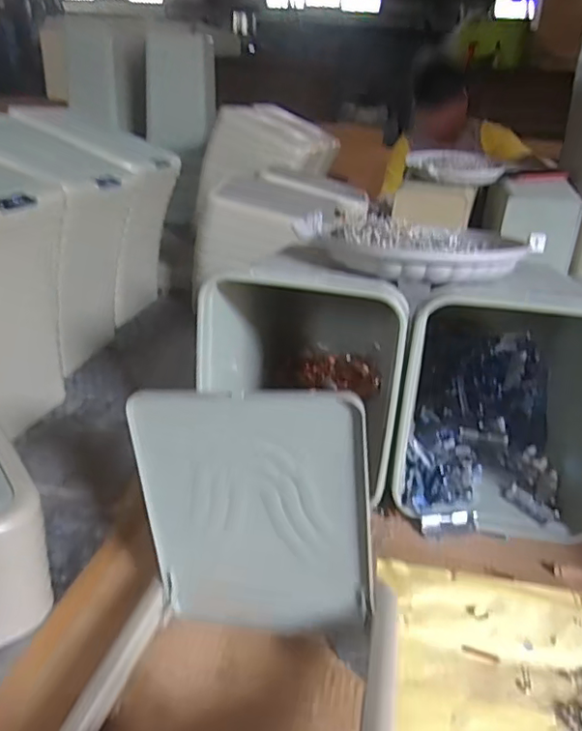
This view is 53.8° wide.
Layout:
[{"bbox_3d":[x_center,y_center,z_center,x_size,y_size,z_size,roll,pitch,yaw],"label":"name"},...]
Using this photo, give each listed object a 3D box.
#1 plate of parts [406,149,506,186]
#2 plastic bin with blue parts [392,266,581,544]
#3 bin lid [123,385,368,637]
[{"bbox_3d":[0.407,-0.490,1.434,0.234,0.069,0.197,8,27,11],"label":"plate of parts"},{"bbox_3d":[0.244,-0.005,0.720,0.218,0.240,0.371,6,26,6],"label":"plastic bin with blue parts"},{"bbox_3d":[-0.025,0.120,0.444,0.172,0.211,0.034,-2,16,10],"label":"bin lid"}]

